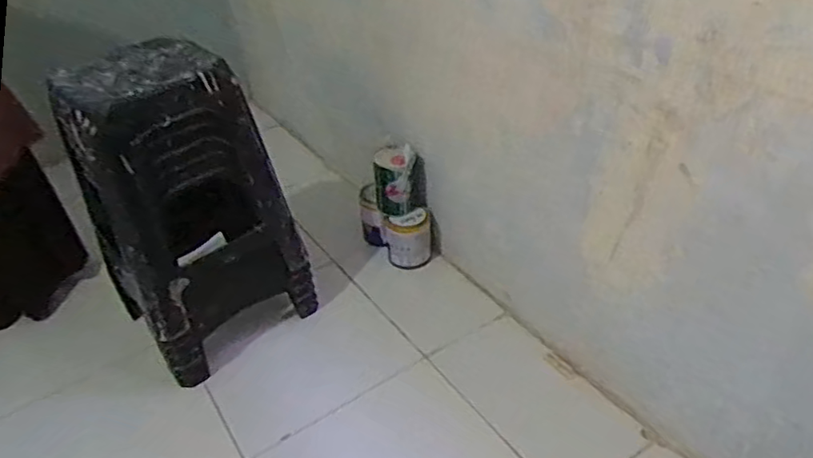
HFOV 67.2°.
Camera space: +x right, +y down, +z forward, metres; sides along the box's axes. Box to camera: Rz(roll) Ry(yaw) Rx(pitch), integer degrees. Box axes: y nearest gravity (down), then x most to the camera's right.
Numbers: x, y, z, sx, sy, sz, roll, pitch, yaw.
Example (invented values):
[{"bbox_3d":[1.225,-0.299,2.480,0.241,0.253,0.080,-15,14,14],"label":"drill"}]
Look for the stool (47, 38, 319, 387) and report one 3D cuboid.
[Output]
[{"bbox_3d":[-0.459,-0.059,1.265,0.341,0.582,0.332,-31,45,-29],"label":"stool"}]

